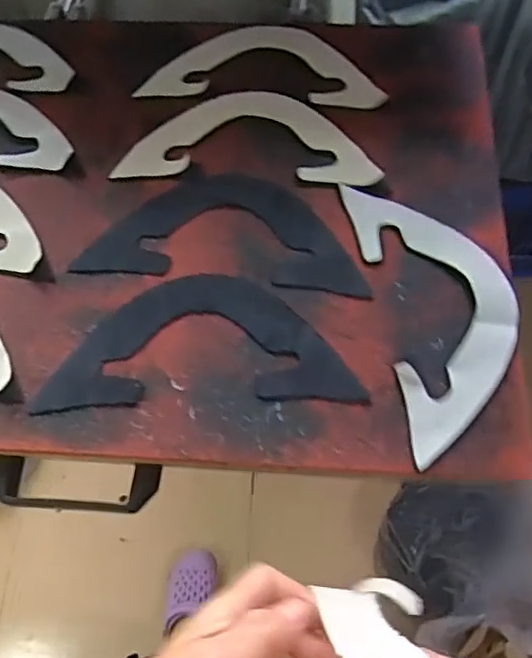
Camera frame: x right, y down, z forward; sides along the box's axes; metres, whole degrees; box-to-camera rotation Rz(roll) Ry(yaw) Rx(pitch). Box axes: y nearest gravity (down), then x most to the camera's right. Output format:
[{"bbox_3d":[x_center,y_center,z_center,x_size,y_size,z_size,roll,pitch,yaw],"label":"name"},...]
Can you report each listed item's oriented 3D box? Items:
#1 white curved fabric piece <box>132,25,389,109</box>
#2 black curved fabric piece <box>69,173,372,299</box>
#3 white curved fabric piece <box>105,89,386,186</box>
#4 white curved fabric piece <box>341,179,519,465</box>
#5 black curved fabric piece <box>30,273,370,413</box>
[{"bbox_3d":[-0.002,-0.288,0.612,0.251,0.009,0.103,5,66,4],"label":"white curved fabric piece"},{"bbox_3d":[-0.036,-0.096,0.535,0.253,0.004,0.118,6,66,5],"label":"black curved fabric piece"},{"bbox_3d":[-0.015,-0.200,0.573,0.252,0.011,0.119,4,66,4],"label":"white curved fabric piece"},{"bbox_3d":[0.153,-0.022,0.489,0.116,0.006,0.255,-9,65,-2],"label":"white curved fabric piece"},{"bbox_3d":[-0.056,0.007,0.486,0.256,0.005,0.122,-2,65,1],"label":"black curved fabric piece"}]

